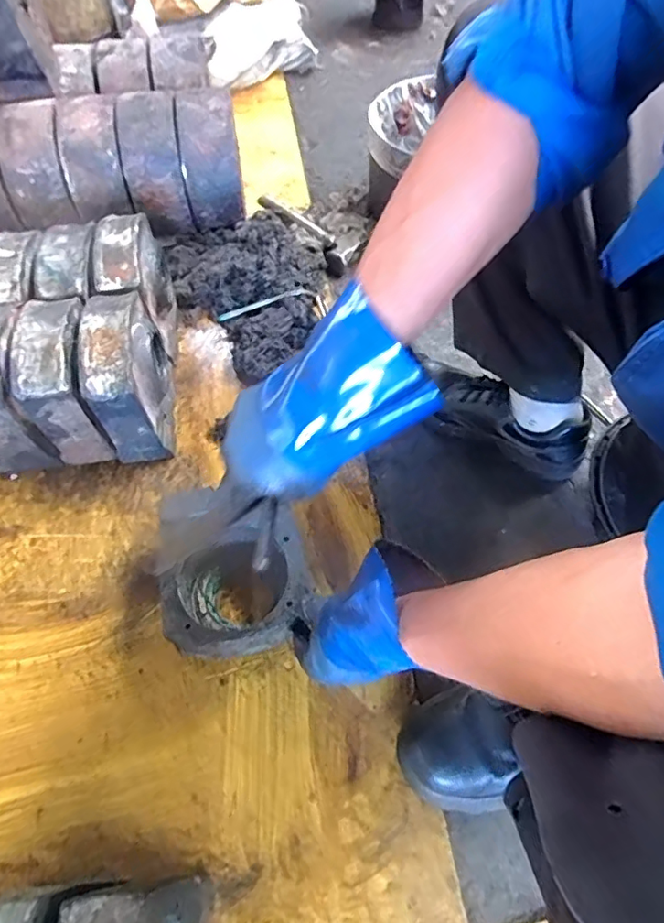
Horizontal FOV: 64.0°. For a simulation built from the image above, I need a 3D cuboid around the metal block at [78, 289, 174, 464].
[{"bbox_3d":[-0.265,-0.111,0.714,0.080,0.184,0.168,-6,56,-5],"label":"metal block"}]

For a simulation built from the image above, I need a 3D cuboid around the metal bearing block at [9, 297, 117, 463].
[{"bbox_3d":[-0.347,-0.101,0.707,0.073,0.188,0.149,-9,58,-4],"label":"metal bearing block"}]

